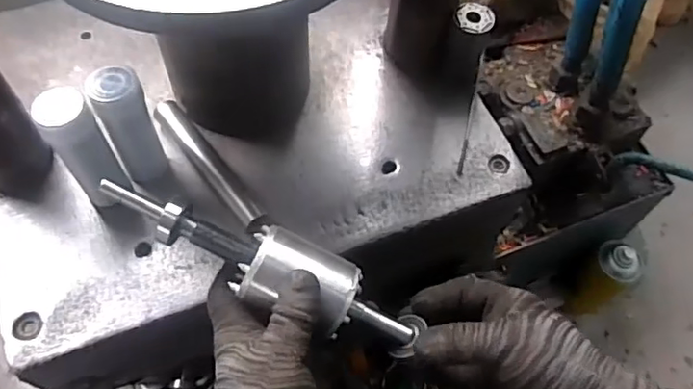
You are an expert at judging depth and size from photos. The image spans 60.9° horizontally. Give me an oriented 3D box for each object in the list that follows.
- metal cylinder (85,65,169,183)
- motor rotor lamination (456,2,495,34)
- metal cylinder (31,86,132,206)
[{"bbox_3d":[-0.173,-0.055,0.476,0.035,0.112,0.031,-19,63,-13],"label":"metal cylinder"},{"bbox_3d":[0.117,-0.162,0.542,0.035,0.007,0.034,1,60,-2],"label":"motor rotor lamination"},{"bbox_3d":[-0.203,-0.035,0.461,0.035,0.110,0.033,-28,66,-17],"label":"metal cylinder"}]

